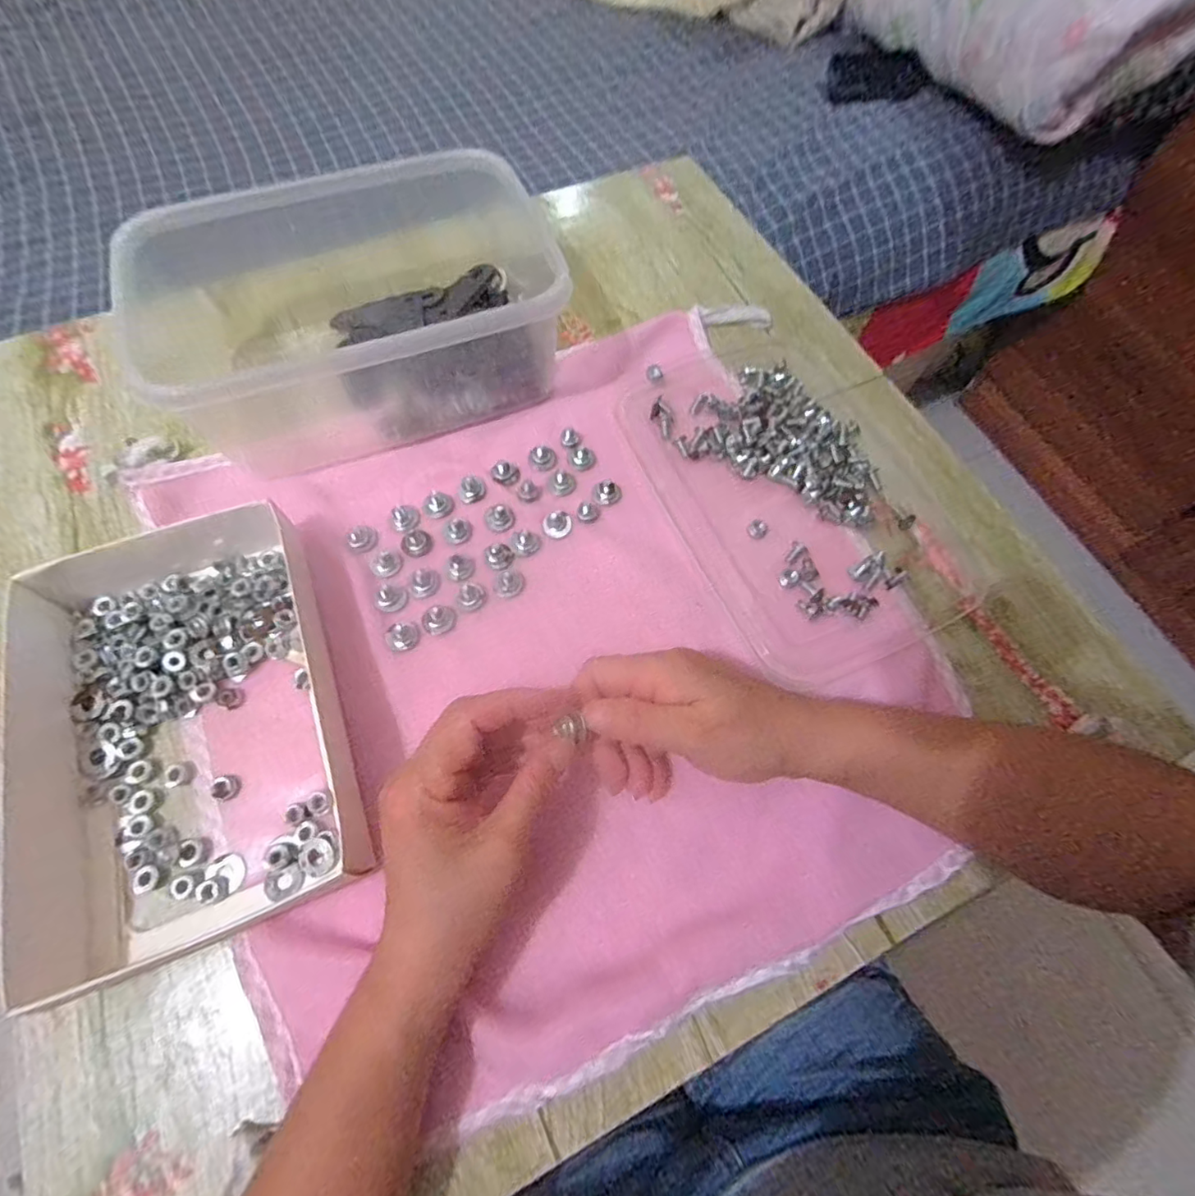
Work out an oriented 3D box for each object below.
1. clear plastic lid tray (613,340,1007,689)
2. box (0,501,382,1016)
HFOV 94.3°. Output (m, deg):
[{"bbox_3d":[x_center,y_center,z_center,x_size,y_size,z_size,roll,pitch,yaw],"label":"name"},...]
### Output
[{"bbox_3d":[0.132,-0.076,0.362,0.174,0.014,0.234,-23,67,-13],"label":"clear plastic lid tray"},{"bbox_3d":[-0.212,0.060,0.284,0.152,0.042,0.214,-25,67,-13],"label":"box"}]

